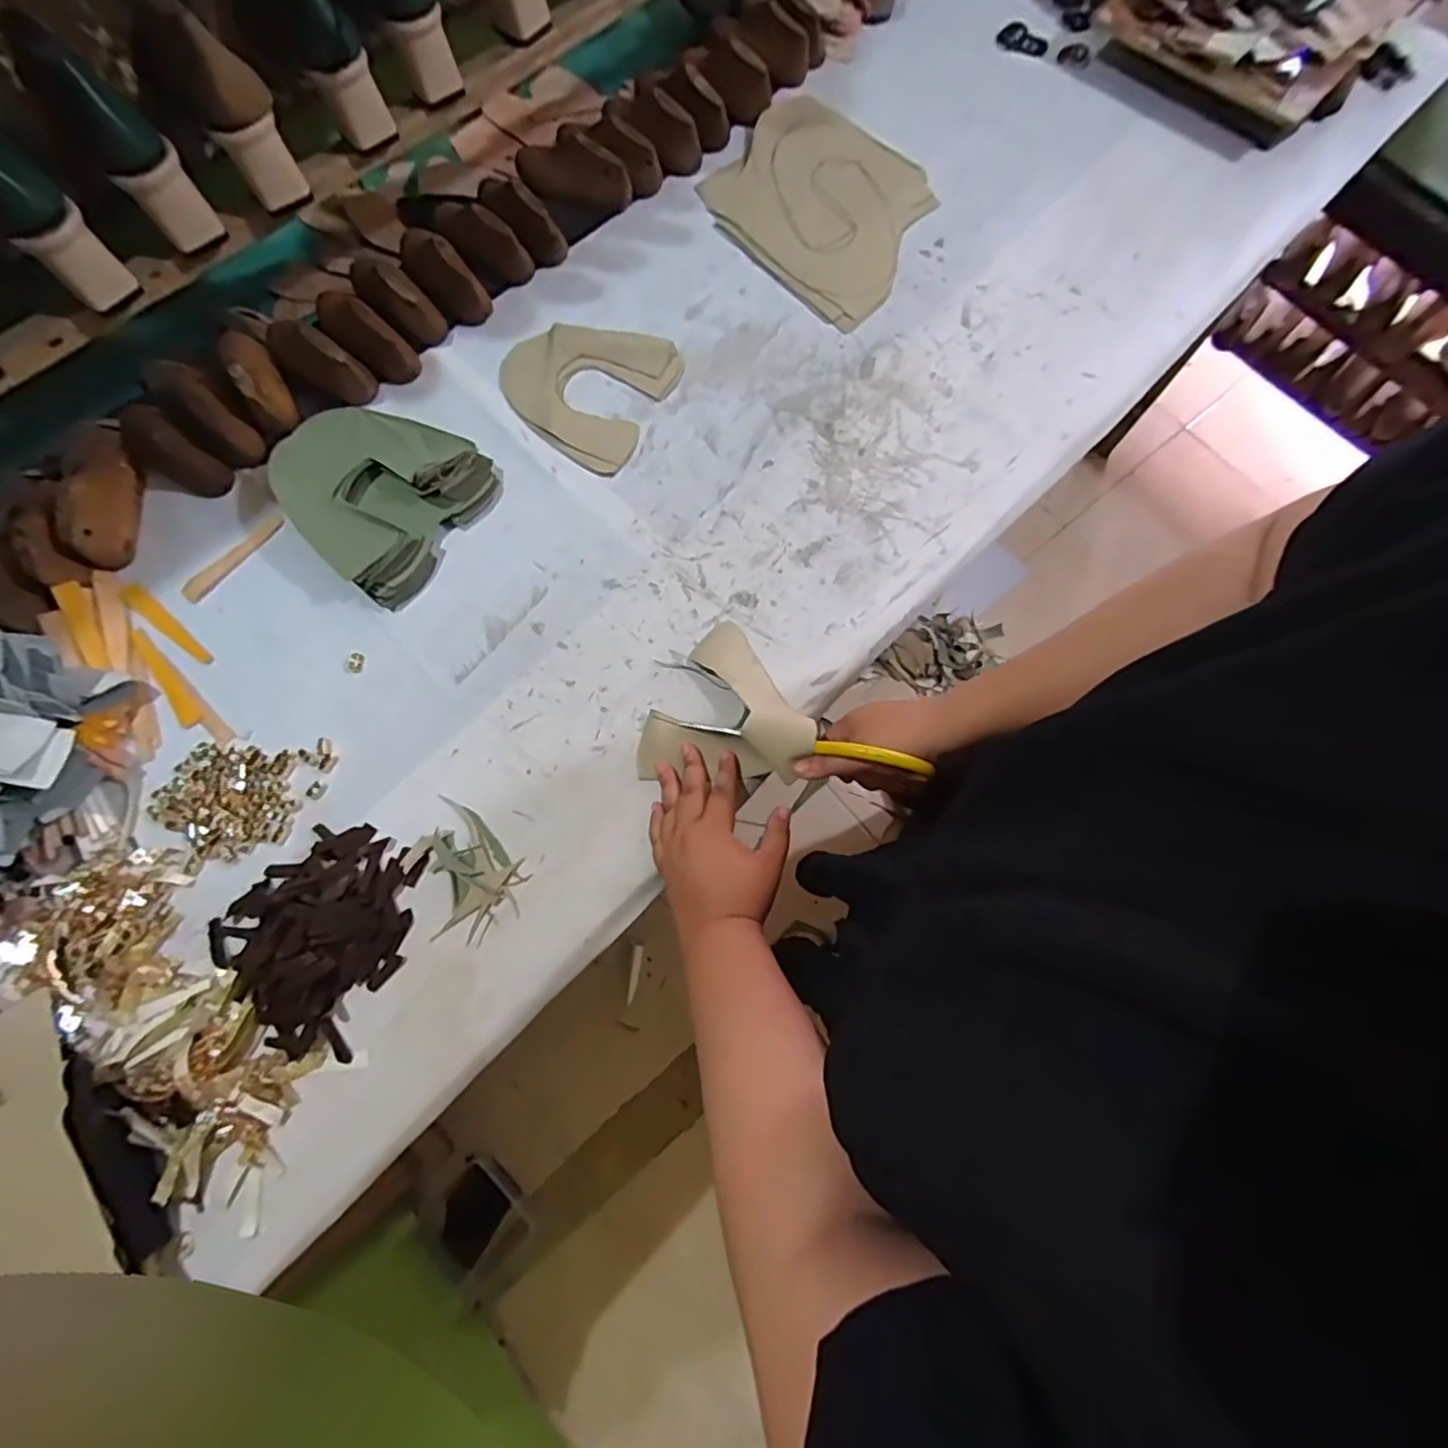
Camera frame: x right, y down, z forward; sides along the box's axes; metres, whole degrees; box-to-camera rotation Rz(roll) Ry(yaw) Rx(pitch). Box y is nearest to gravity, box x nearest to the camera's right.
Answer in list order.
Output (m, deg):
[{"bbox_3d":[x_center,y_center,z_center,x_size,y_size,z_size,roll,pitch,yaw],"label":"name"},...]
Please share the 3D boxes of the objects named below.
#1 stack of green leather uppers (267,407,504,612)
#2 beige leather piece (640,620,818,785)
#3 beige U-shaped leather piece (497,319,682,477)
[{"bbox_3d":[-0.333,-0.227,0.628,0.184,0.043,0.174,33,78,9],"label":"stack of green leather uppers"},{"bbox_3d":[0.008,-0.024,0.563,0.134,0.058,0.150,6,75,2],"label":"beige leather piece"},{"bbox_3d":[-0.146,-0.356,0.678,0.164,0.011,0.163,28,77,8],"label":"beige U-shaped leather piece"}]

